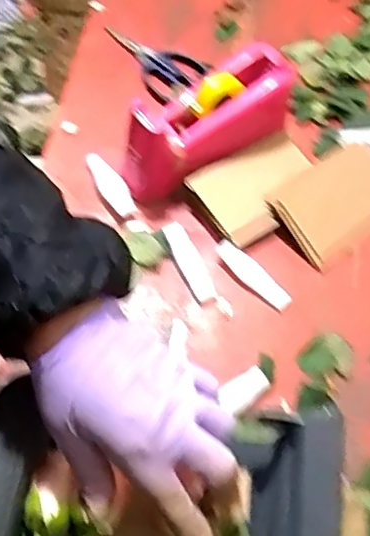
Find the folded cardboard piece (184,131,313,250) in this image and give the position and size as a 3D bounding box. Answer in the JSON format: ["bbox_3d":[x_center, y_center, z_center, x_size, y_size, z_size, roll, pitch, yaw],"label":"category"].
[{"bbox_3d":[0.084,-0.098,0.668,0.149,0.033,0.099,-34,68,-21],"label":"folded cardboard piece"}]

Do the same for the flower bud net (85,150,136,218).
[{"bbox_3d":[-0.085,-0.094,0.658,0.029,0.005,0.087,-41,72,8],"label":"flower bud net"}]

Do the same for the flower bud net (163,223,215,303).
[{"bbox_3d":[0.005,-0.007,0.628,0.023,0.009,0.097,-21,64,-15],"label":"flower bud net"}]

